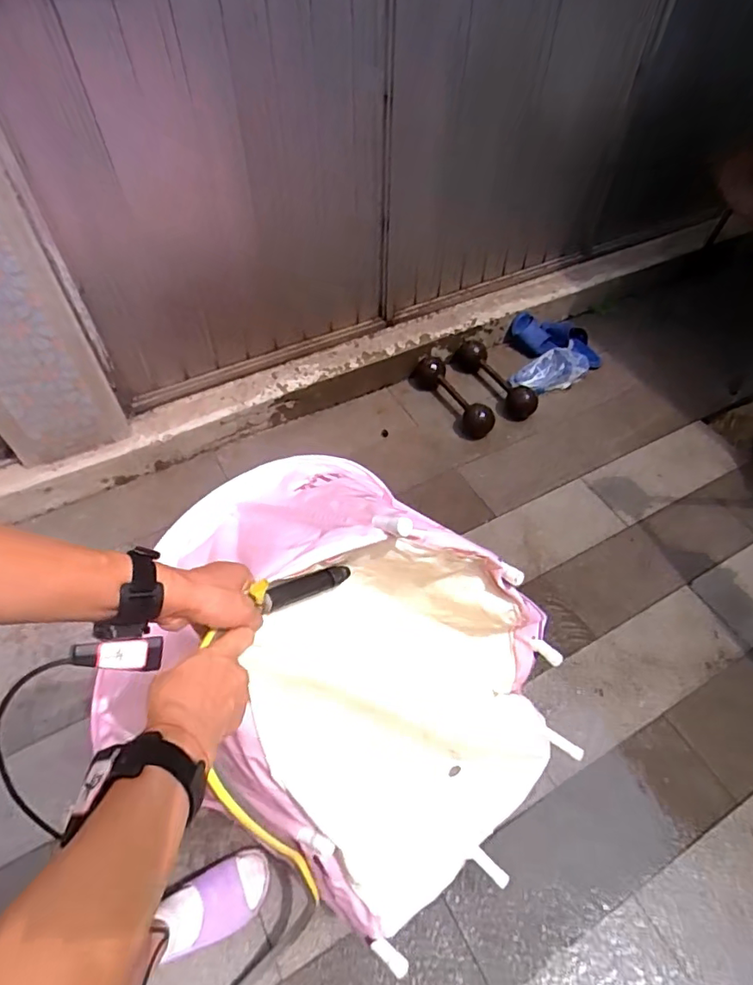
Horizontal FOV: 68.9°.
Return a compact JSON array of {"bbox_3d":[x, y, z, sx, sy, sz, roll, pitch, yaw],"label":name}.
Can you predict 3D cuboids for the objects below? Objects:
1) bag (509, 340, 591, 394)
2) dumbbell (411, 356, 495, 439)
[{"bbox_3d":[0.595,-0.412,1.860,0.295,0.078,0.132,-26,57,-19],"label":"bag"},{"bbox_3d":[0.247,-0.308,1.770,0.101,0.089,0.352,-29,58,-20],"label":"dumbbell"}]

